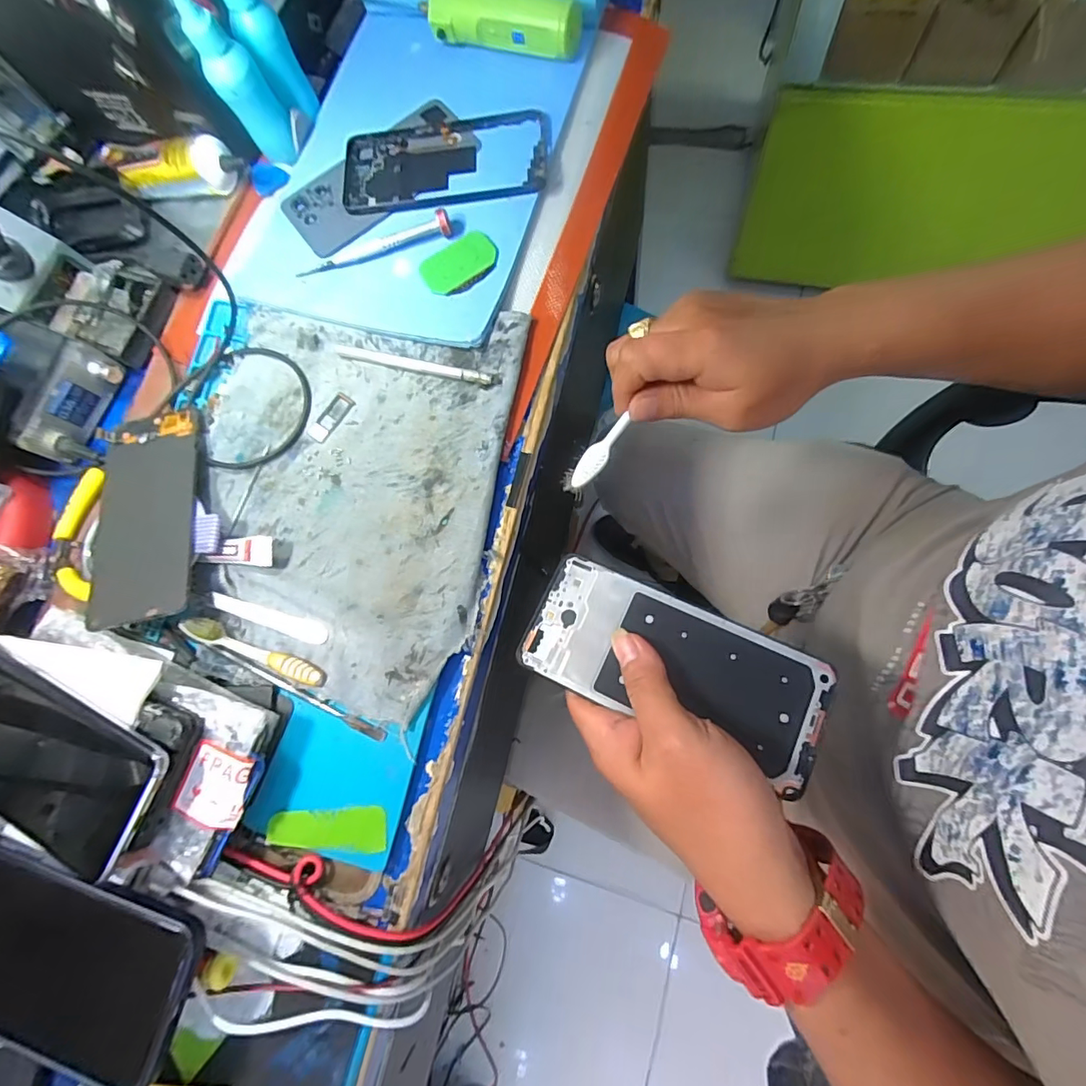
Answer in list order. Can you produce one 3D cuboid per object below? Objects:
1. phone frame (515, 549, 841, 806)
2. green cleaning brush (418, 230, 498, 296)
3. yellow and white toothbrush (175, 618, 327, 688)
[{"bbox_3d":[0.068,0.063,0.272,0.156,0.006,0.069,20,80,14],"label":"phone frame"},{"bbox_3d":[-0.061,-0.203,0.369,0.055,0.004,0.039,-34,74,-1],"label":"green cleaning brush"},{"bbox_3d":[-0.187,0.068,0.325,0.102,0.010,0.014,17,79,12],"label":"yellow and white toothbrush"}]

